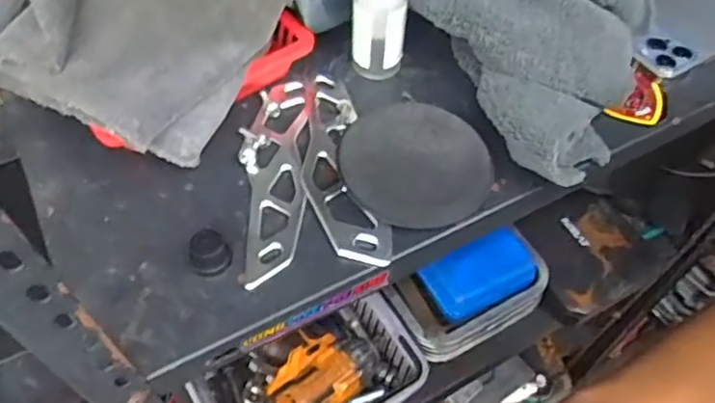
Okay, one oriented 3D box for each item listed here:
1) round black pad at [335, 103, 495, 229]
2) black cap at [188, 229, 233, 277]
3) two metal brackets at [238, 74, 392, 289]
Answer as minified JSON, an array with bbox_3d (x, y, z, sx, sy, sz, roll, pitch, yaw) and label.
[{"bbox_3d":[0.038,-0.026,0.406,0.093,0.018,0.093,2,57,-2],"label":"round black pad"},{"bbox_3d":[-0.088,0.031,0.376,0.022,0.019,0.022,2,57,-2],"label":"black cap"},{"bbox_3d":[-0.033,-0.024,0.419,0.086,0.017,0.160,-5,58,-7],"label":"two metal brackets"}]

